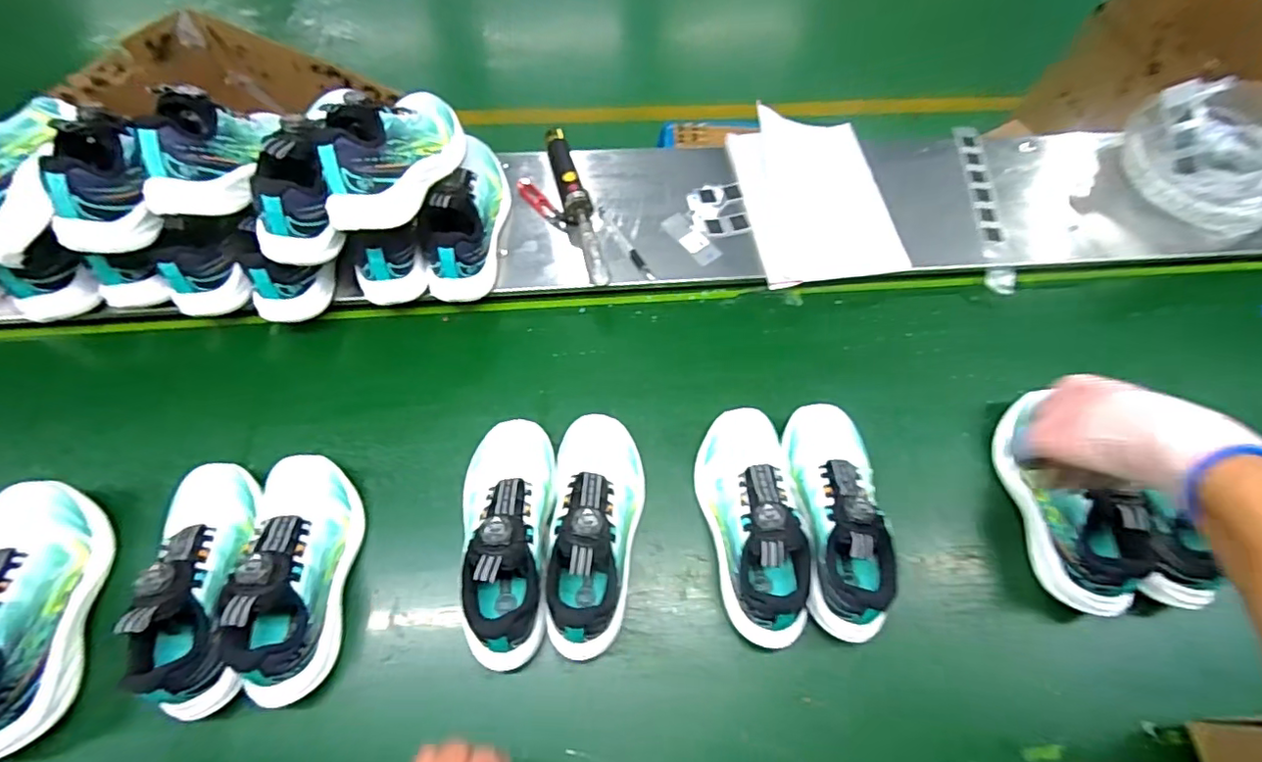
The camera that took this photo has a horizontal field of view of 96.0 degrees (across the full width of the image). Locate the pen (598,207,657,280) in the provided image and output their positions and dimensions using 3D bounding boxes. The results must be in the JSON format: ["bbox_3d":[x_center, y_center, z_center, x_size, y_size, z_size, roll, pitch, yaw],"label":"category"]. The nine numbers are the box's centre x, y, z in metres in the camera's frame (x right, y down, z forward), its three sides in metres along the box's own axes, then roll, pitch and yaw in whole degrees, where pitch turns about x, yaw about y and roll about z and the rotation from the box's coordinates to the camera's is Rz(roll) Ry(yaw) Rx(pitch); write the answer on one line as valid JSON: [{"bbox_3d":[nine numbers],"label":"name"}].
[{"bbox_3d":[-0.007,-0.182,0.747,0.016,0.012,0.130,-28,66,-14],"label":"pen"}]

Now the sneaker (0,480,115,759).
[{"bbox_3d":[-0.560,0.209,0.523,0.085,0.117,0.231,-10,64,-8],"label":"sneaker"}]

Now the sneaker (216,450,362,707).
[{"bbox_3d":[-0.323,0.180,0.543,0.093,0.119,0.224,-5,63,-6],"label":"sneaker"}]

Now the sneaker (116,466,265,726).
[{"bbox_3d":[-0.400,0.183,0.526,0.086,0.099,0.224,-11,64,-9],"label":"sneaker"}]

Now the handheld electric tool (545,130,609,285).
[{"bbox_3d":[-0.073,-0.239,0.750,0.034,0.036,0.254,-11,64,-9],"label":"handheld electric tool"}]

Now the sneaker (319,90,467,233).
[{"bbox_3d":[-0.250,-0.248,0.592,0.089,0.100,0.209,12,63,3],"label":"sneaker"}]

